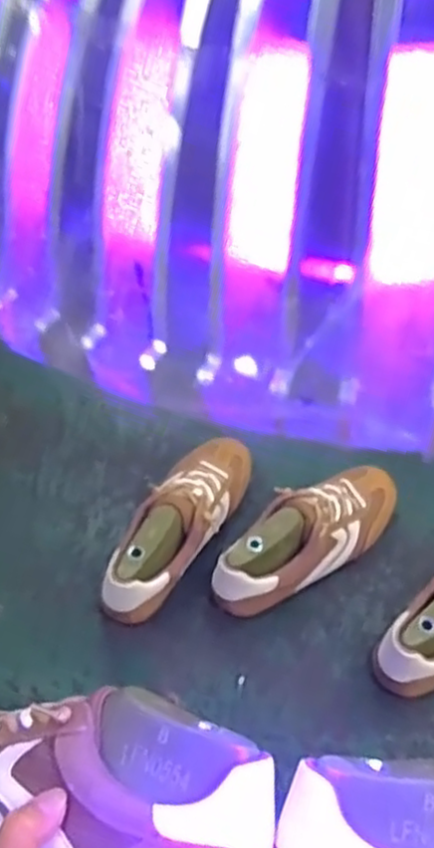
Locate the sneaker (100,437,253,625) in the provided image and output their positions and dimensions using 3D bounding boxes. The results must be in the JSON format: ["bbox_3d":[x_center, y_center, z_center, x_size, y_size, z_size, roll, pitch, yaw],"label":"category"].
[{"bbox_3d":[-0.044,0.100,0.766,0.086,0.088,0.251,22,47,20],"label":"sneaker"}]

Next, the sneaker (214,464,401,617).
[{"bbox_3d":[0.103,0.116,0.770,0.264,0.095,0.083,-27,50,-27],"label":"sneaker"}]

